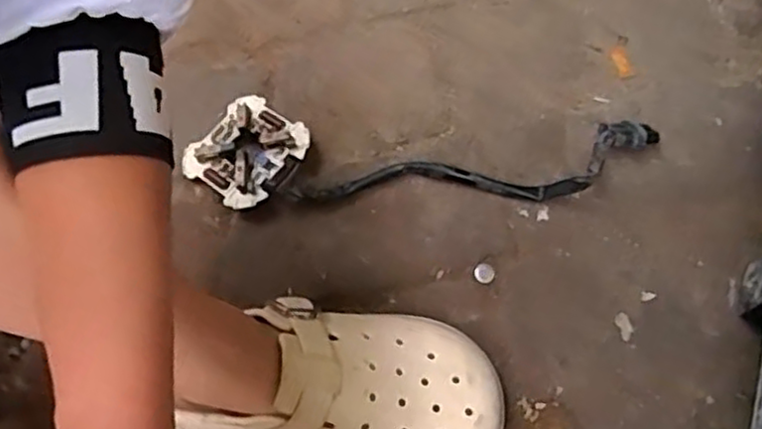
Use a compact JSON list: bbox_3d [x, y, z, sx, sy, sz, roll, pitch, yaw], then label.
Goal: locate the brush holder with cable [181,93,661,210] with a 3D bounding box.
[{"bbox_3d":[0.026,-0.055,0.563,0.371,0.031,0.094,-1,70,1],"label":"brush holder with cable"}]

